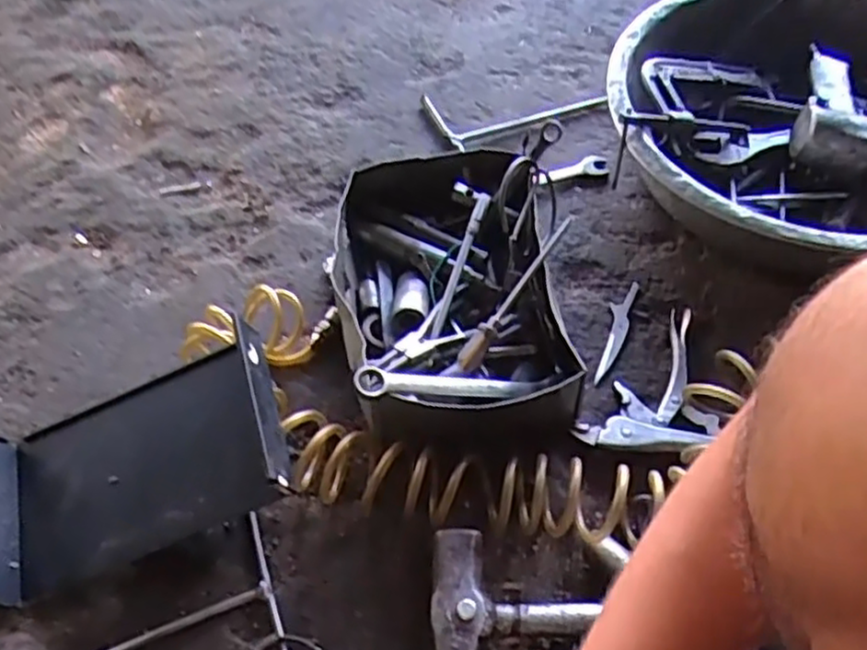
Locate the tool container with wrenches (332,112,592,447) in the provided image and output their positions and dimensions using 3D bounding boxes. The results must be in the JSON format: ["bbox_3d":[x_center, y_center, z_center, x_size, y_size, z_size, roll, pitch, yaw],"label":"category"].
[{"bbox_3d":[0.019,-0.042,0.755,0.237,0.117,0.328,-2,54,-2],"label":"tool container with wrenches"}]

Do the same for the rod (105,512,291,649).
[{"bbox_3d":[-0.277,0.276,0.592,0.308,0.017,0.144,-17,56,-12],"label":"rod"}]

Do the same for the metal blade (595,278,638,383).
[{"bbox_3d":[0.199,0.005,0.791,0.023,0.009,0.136,15,56,11],"label":"metal blade"}]

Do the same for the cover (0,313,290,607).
[{"bbox_3d":[-0.270,0.120,0.645,0.287,0.074,0.164,-22,71,3],"label":"cover"}]

